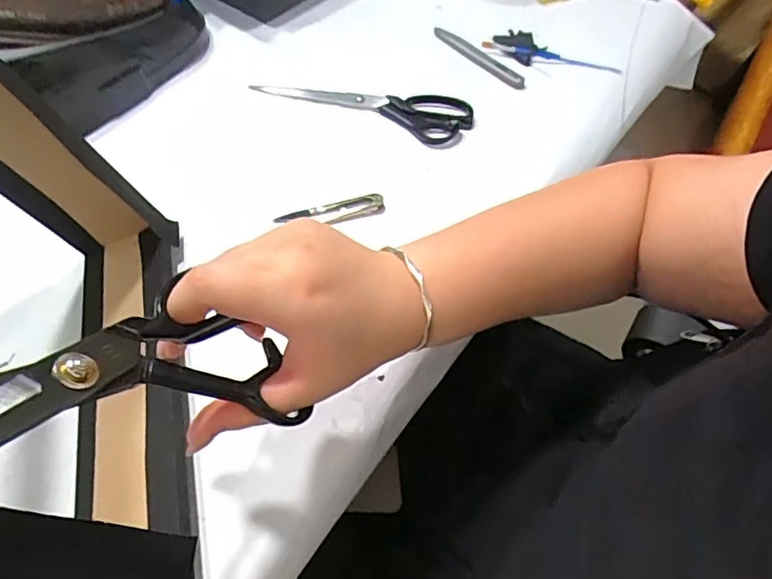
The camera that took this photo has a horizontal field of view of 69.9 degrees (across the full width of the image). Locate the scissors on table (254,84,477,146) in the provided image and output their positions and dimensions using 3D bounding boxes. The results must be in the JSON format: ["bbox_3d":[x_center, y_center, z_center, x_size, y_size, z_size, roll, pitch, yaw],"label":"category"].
[{"bbox_3d":[-0.025,-0.200,0.593,0.234,0.015,0.064,16,57,10],"label":"scissors on table"}]

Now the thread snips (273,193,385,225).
[{"bbox_3d":[-0.052,-0.072,0.511,0.100,0.013,0.020,-11,56,-8],"label":"thread snips"}]

